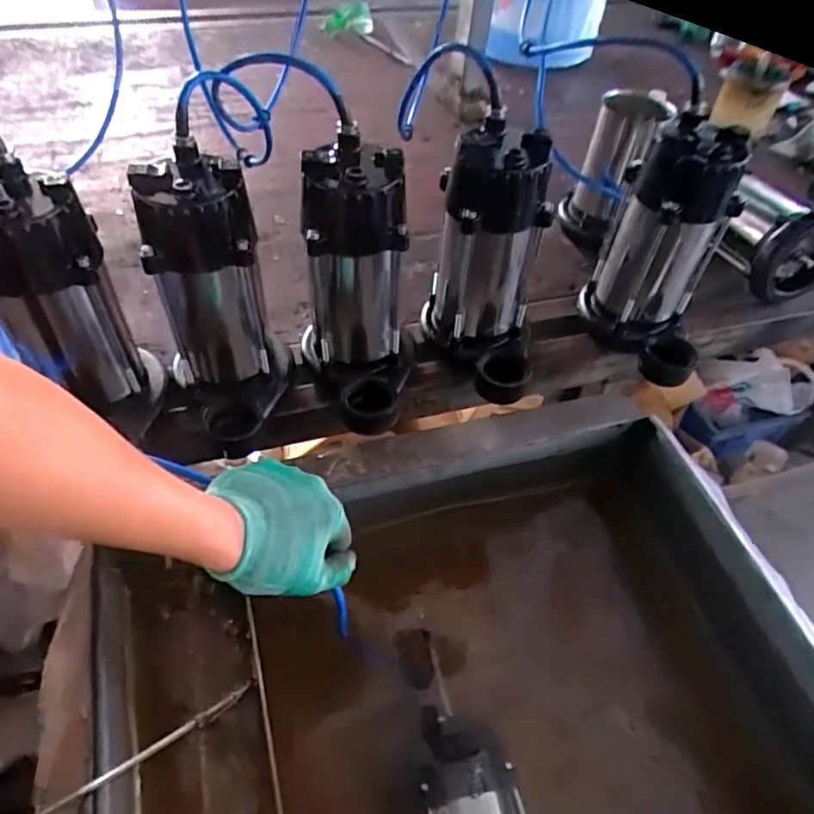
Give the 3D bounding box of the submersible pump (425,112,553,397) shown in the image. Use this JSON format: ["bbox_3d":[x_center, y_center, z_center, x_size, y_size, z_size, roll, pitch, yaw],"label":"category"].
[{"bbox_3d":[0.085,-0.130,0.602,0.104,0.228,0.134,-4,50,-8],"label":"submersible pump"}]

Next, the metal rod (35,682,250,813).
[{"bbox_3d":[-0.179,0.237,0.426,0.152,0.012,0.008,-24,55,-23],"label":"metal rod"}]

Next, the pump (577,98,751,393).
[{"bbox_3d":[0.266,-0.153,0.635,0.117,0.231,0.133,7,49,1],"label":"pump"}]

